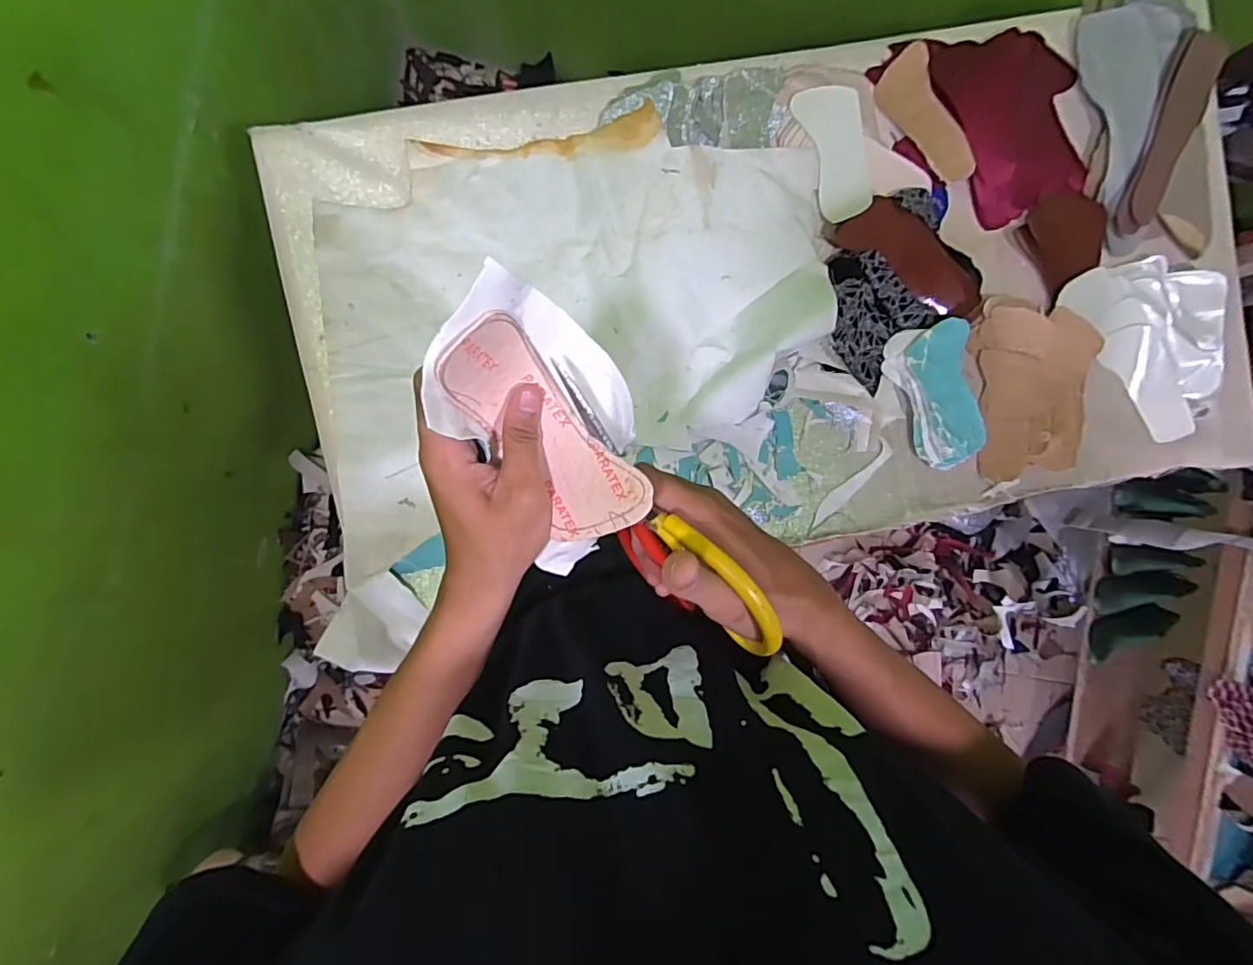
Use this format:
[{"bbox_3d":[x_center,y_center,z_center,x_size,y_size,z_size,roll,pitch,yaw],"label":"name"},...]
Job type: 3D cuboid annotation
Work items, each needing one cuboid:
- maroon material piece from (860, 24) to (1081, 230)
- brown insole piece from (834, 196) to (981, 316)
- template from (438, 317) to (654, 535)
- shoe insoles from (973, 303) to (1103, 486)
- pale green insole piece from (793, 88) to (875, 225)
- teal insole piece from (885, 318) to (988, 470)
[{"bbox_3d":[0.450,-0.442,0.710,0.240,0.022,0.223,-10,96,-1],"label":"maroon material piece"},{"bbox_3d":[0.352,-0.279,0.690,0.184,0.027,0.066,31,89,-6],"label":"brown insole piece"},{"bbox_3d":[-0.045,-0.025,0.302,0.052,0.052,0.125,-40,108,-3],"label":"template"},{"bbox_3d":[0.517,-0.117,0.719,0.125,0.074,0.222,-5,92,-6],"label":"shoe insoles"},{"bbox_3d":[0.252,-0.397,0.681,0.066,0.009,0.154,-11,96,28],"label":"pale green insole piece"},{"bbox_3d":[0.393,-0.106,0.716,0.092,0.048,0.180,-18,93,-5],"label":"teal insole piece"}]

